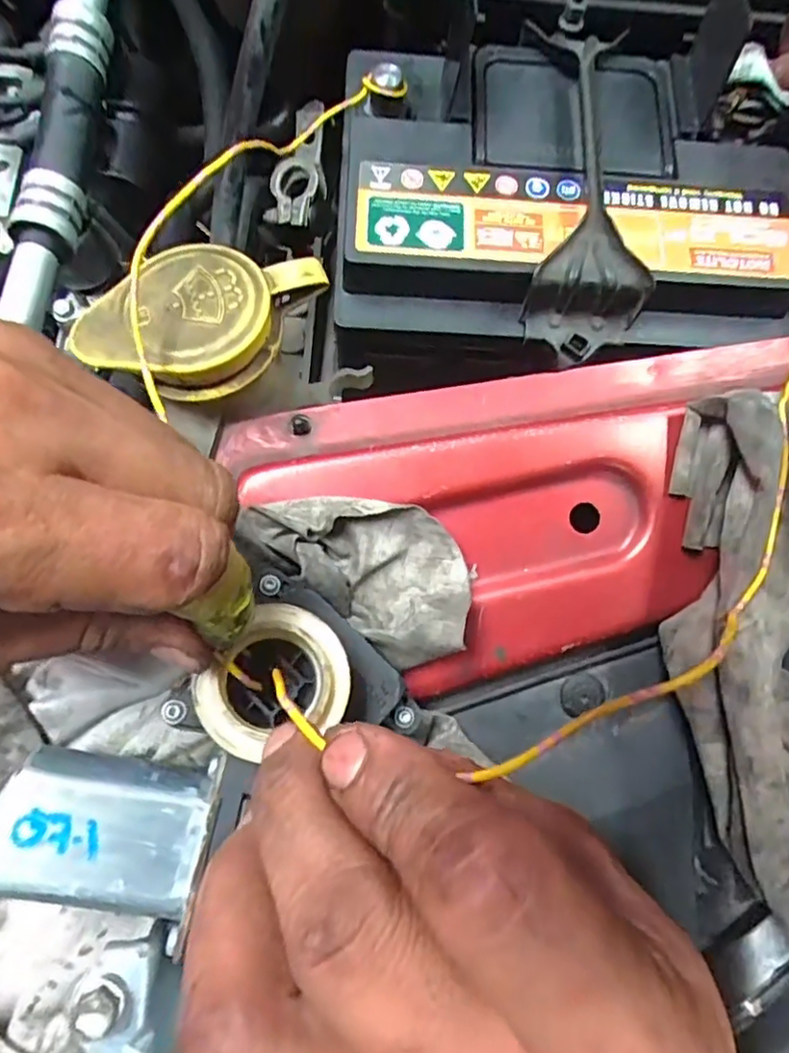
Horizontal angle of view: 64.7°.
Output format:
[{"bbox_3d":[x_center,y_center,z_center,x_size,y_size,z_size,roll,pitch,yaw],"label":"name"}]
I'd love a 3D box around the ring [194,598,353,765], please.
[{"bbox_3d":[-0.033,0.044,0.174,0.037,0.011,0.041,36,80,7],"label":"ring"}]

